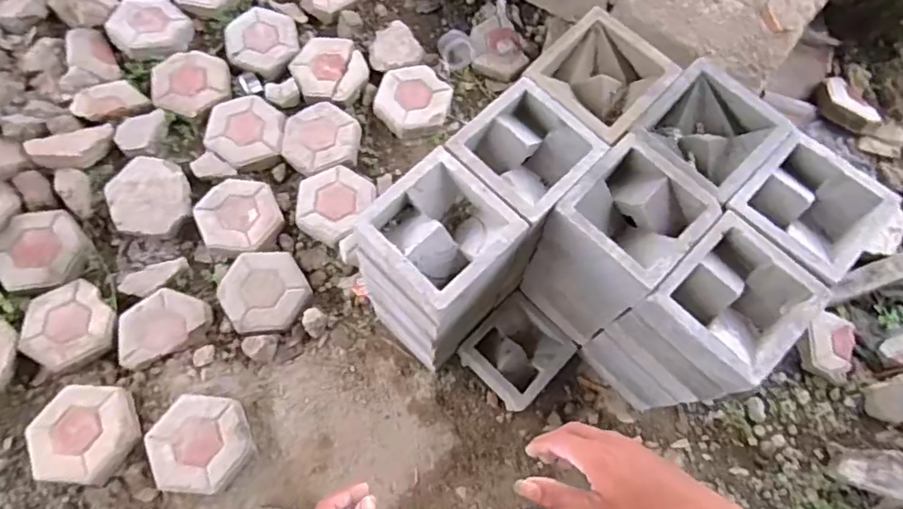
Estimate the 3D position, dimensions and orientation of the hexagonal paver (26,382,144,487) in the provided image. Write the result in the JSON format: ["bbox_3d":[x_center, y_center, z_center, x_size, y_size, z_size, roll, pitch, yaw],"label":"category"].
[{"bbox_3d":[-0.807,0.388,1.259,0.235,0.050,0.207,5,69,-1],"label":"hexagonal paver"}]

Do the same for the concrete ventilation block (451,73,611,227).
[{"bbox_3d":[0.127,-0.170,0.988,0.200,0.078,0.199,42,73,13],"label":"concrete ventilation block"}]

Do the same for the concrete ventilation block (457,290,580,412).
[{"bbox_3d":[0.156,0.235,1.393,0.202,0.159,0.208,43,73,13],"label":"concrete ventilation block"}]

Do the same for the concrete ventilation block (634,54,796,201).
[{"bbox_3d":[0.440,-0.208,0.987,0.180,0.073,0.198,-42,76,-16],"label":"concrete ventilation block"}]

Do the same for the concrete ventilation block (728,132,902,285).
[{"bbox_3d":[0.583,-0.072,0.948,0.197,0.079,0.198,-41,76,-16],"label":"concrete ventilation block"}]

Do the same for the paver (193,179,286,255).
[{"bbox_3d":[-0.553,-0.100,1.487,0.213,0.040,0.214,-28,73,-12],"label":"paver"}]

